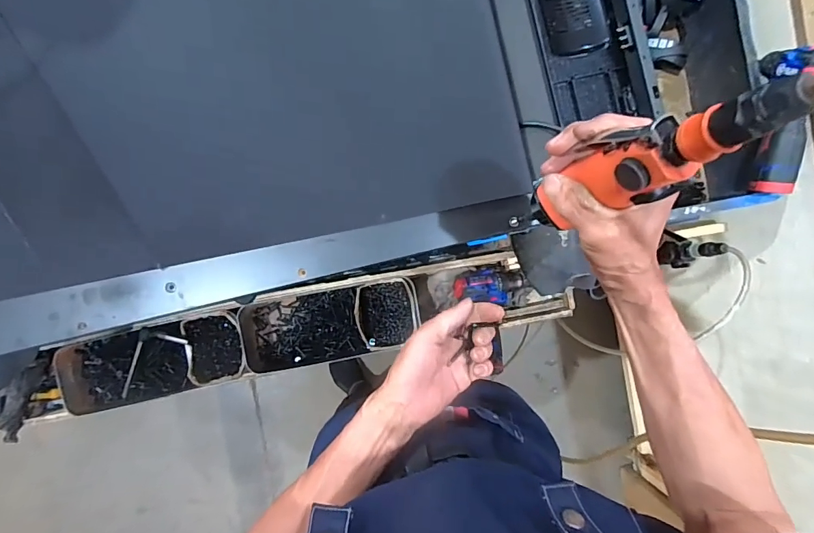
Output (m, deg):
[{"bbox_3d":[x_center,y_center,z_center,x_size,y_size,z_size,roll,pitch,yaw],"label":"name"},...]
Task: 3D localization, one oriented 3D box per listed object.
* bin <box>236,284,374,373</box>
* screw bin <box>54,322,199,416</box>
[{"bbox_3d":[-0.190,0.118,0.809,0.213,0.065,0.132,-11,89,-3],"label":"bin"},{"bbox_3d":[-0.492,0.180,0.764,0.218,0.061,0.123,-13,89,-3],"label":"screw bin"}]

